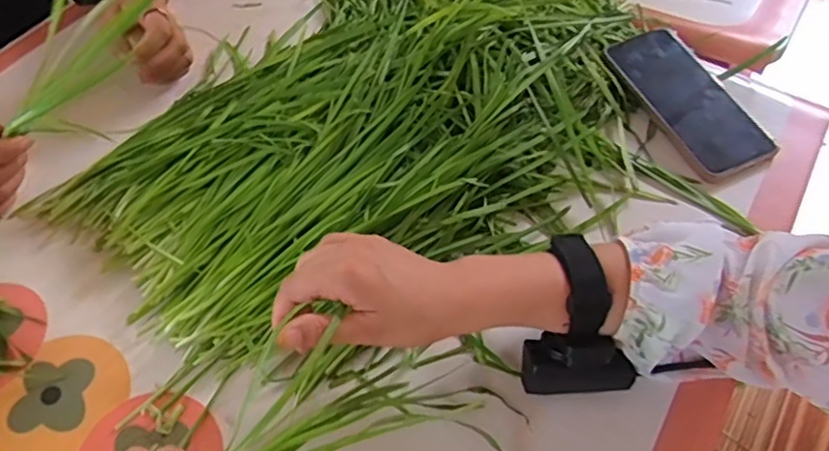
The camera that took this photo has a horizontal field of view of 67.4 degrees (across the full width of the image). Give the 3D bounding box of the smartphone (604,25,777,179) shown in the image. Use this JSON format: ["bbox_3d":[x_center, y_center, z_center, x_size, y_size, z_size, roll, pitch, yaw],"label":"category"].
[{"bbox_3d":[0.249,-0.117,0.566,0.078,0.009,0.167,-21,61,-6],"label":"smartphone"}]

